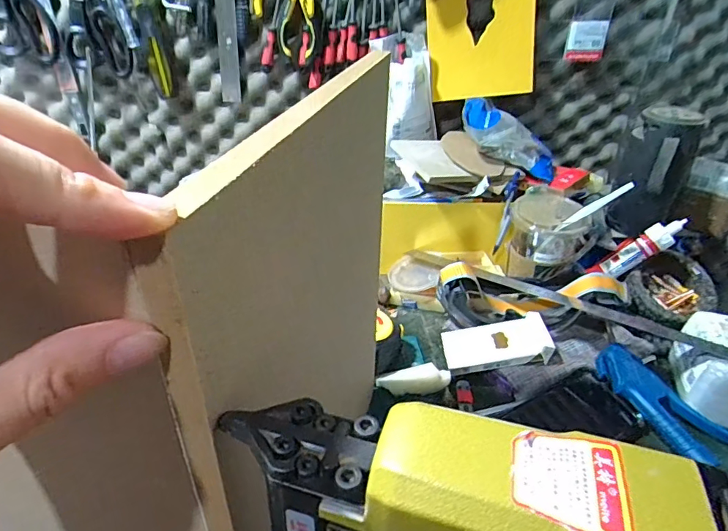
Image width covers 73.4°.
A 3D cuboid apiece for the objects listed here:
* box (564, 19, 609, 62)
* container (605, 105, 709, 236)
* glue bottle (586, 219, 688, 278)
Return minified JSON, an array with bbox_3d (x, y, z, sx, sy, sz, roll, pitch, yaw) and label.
[{"bbox_3d":[0.305,-0.308,0.670,0.047,0.050,0.015,8,33,9],"label":"box"},{"bbox_3d":[0.338,-0.104,0.581,0.076,0.143,0.063,21,38,28],"label":"container"},{"bbox_3d":[0.336,-0.018,0.603,0.024,0.117,0.025,42,31,-16],"label":"glue bottle"}]

